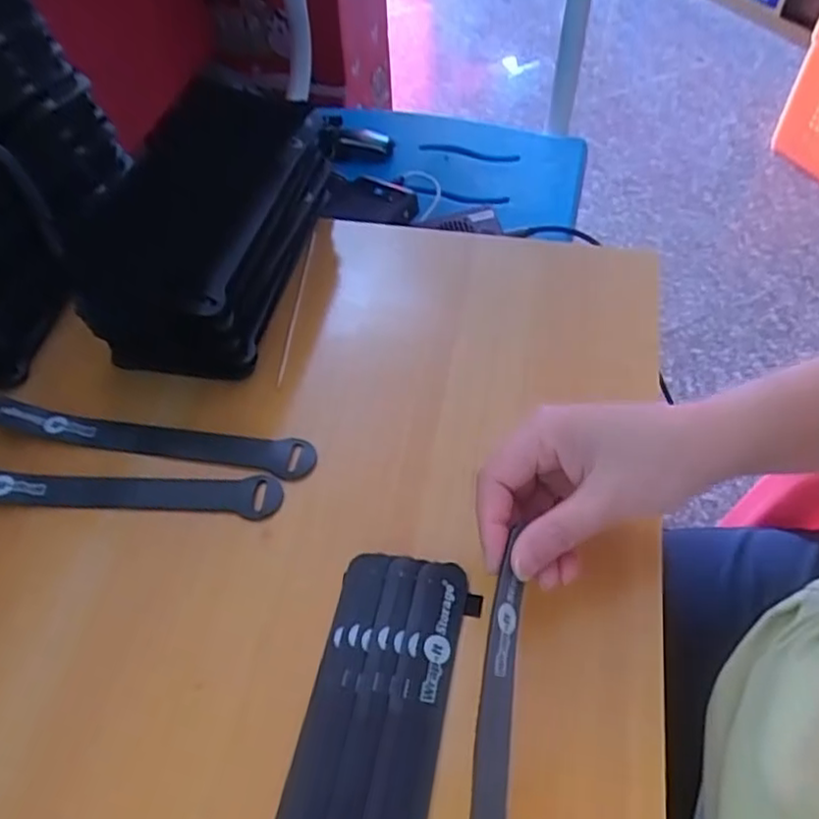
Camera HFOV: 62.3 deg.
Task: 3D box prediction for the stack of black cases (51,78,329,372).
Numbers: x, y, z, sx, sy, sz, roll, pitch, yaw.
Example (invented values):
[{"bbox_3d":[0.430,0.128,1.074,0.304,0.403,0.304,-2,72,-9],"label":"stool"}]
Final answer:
[{"bbox_3d":[-0.129,-0.125,0.455,0.098,0.075,0.221,7,56,7],"label":"stack of black cases"}]

